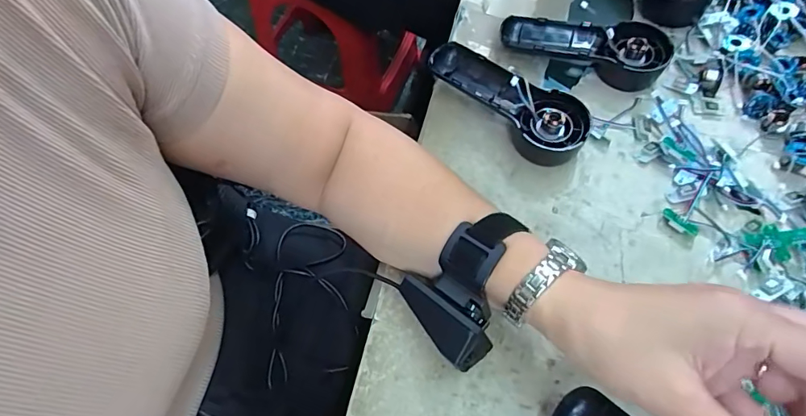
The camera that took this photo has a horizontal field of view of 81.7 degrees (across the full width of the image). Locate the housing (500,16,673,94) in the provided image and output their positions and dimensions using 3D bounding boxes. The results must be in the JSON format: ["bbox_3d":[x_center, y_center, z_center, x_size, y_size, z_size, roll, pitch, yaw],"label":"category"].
[{"bbox_3d":[0.167,-0.153,0.436,0.149,0.034,0.052,17,65,7],"label":"housing"}]

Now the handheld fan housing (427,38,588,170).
[{"bbox_3d":[0.092,-0.096,0.413,0.152,0.032,0.058,39,69,17],"label":"handheld fan housing"}]

